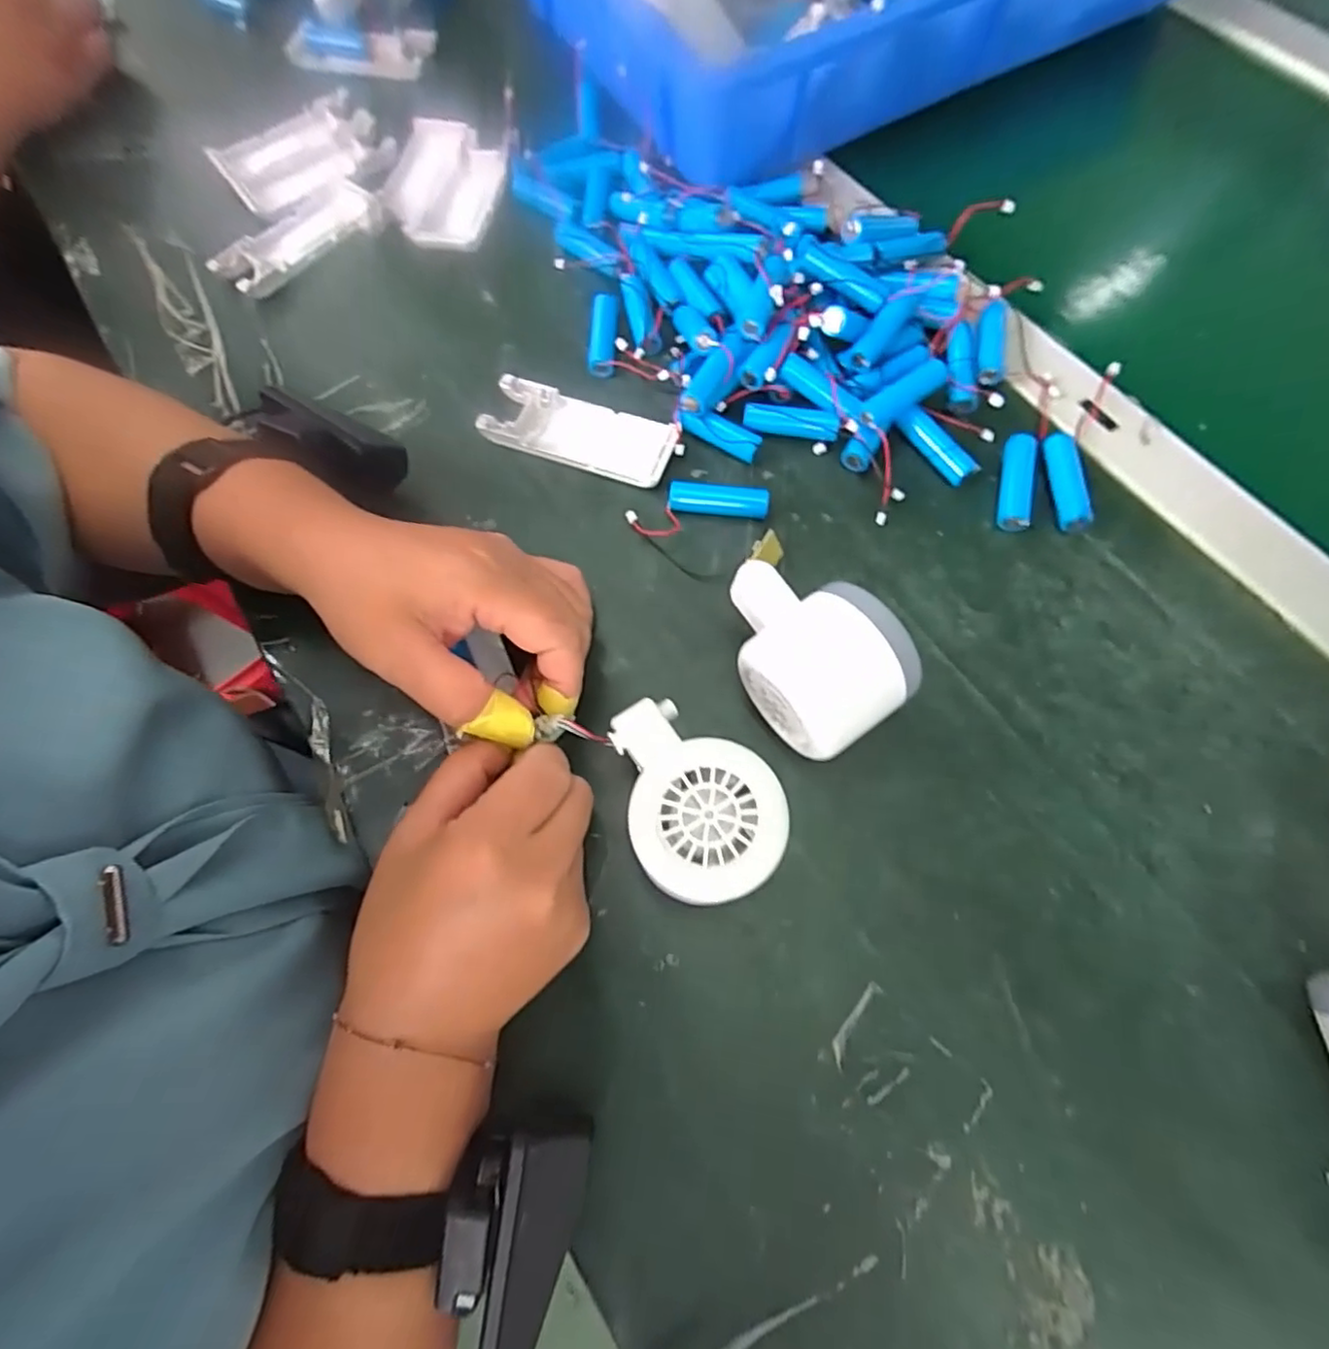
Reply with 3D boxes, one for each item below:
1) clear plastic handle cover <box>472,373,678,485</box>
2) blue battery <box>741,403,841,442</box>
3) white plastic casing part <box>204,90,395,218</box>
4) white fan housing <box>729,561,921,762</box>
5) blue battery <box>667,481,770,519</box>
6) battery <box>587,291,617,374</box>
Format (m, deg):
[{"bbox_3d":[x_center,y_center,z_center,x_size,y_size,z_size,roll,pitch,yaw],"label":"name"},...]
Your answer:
[{"bbox_3d":[-0.047,-0.133,0.351,0.104,0.008,0.038,18,72,9],"label":"clear plastic handle cover"},{"bbox_3d":[0.068,-0.135,0.346,0.050,0.010,0.012,8,71,6],"label":"blue battery"},{"bbox_3d":[-0.247,-0.356,0.444,0.104,0.010,0.086,-38,73,-10],"label":"white plastic casing part"},{"bbox_3d":[0.061,-0.009,0.281,0.054,0.053,0.083,-38,73,-10],"label":"white fan housing"},{"bbox_3d":[0.027,-0.090,0.333,0.051,0.014,0.012,6,71,5],"label":"blue battery"},{"bbox_3d":[-0.036,-0.198,0.378,0.015,0.015,0.055,0,70,3],"label":"battery"}]

